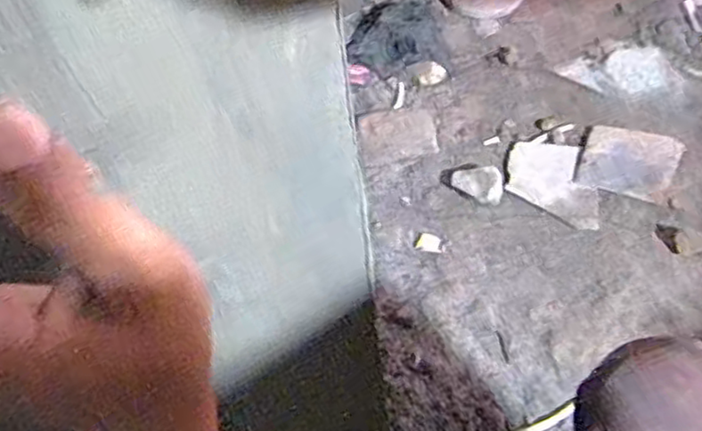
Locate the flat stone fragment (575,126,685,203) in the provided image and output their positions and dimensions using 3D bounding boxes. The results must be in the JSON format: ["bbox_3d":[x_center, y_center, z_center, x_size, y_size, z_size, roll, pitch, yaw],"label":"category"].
[{"bbox_3d":[0.452,-0.093,1.111,0.142,0.012,0.141,19,55,21],"label":"flat stone fragment"}]

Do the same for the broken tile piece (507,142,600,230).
[{"bbox_3d":[0.326,-0.057,1.106,0.136,0.015,0.177,7,51,12],"label":"broken tile piece"}]

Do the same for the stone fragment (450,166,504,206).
[{"bbox_3d":[0.204,-0.053,1.114,0.088,0.032,0.054,13,53,17],"label":"stone fragment"}]

